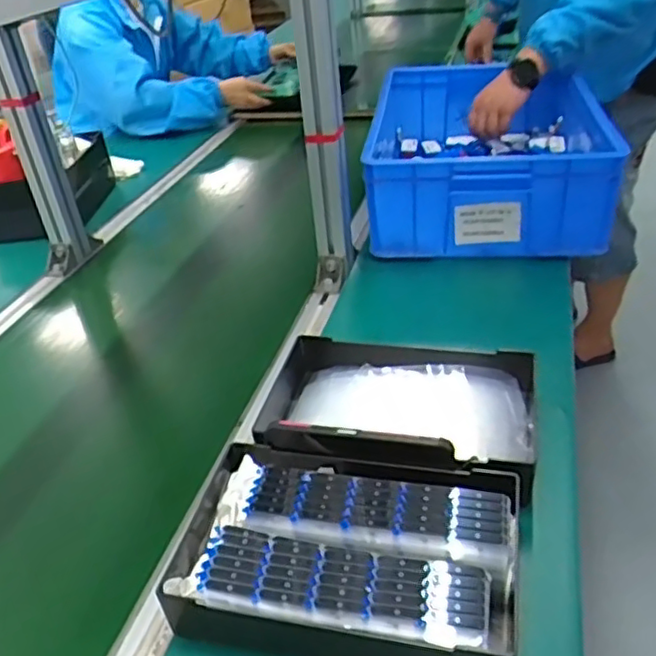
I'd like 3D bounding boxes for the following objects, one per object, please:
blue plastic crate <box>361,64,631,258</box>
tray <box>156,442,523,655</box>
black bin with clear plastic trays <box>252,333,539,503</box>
[{"bbox_3d":[0.260,-0.285,1.104,0.354,0.173,0.505,2,34,11],"label":"blue plastic crate"},{"bbox_3d":[0.014,0.176,0.529,0.258,0.070,0.169,4,35,14],"label":"tray"},{"bbox_3d":[0.069,0.077,0.647,0.257,0.064,0.175,3,35,13],"label":"black bin with clear plastic trays"}]

